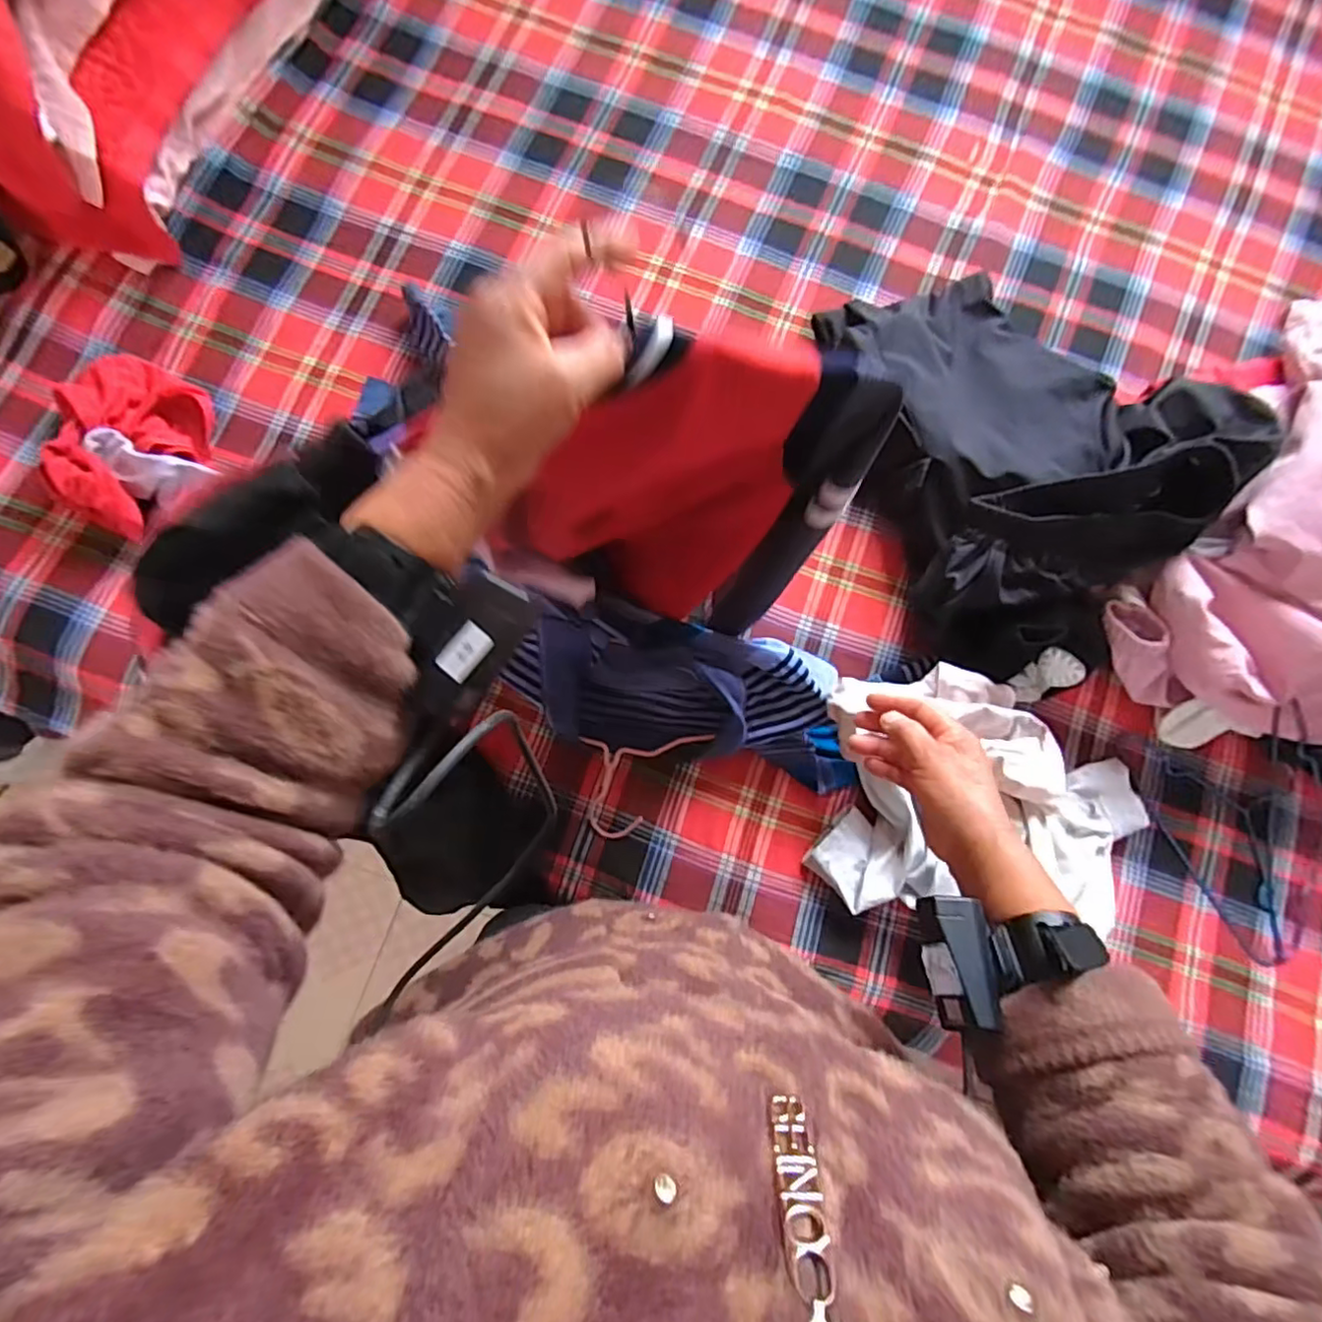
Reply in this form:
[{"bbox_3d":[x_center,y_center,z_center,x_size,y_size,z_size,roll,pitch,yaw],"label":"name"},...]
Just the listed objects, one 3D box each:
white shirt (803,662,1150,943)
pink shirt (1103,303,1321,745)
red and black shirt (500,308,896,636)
[{"bbox_3d":[0.347,0.152,0.638,0.348,0.098,0.264,6,83,-2],"label":"white shirt"},{"bbox_3d":[0.691,-0.135,0.634,0.286,0.142,0.452,31,83,1],"label":"pink shirt"},{"bbox_3d":[0.002,-0.109,0.461,0.256,0.314,0.086,7,83,-2],"label":"red and black shirt"}]

